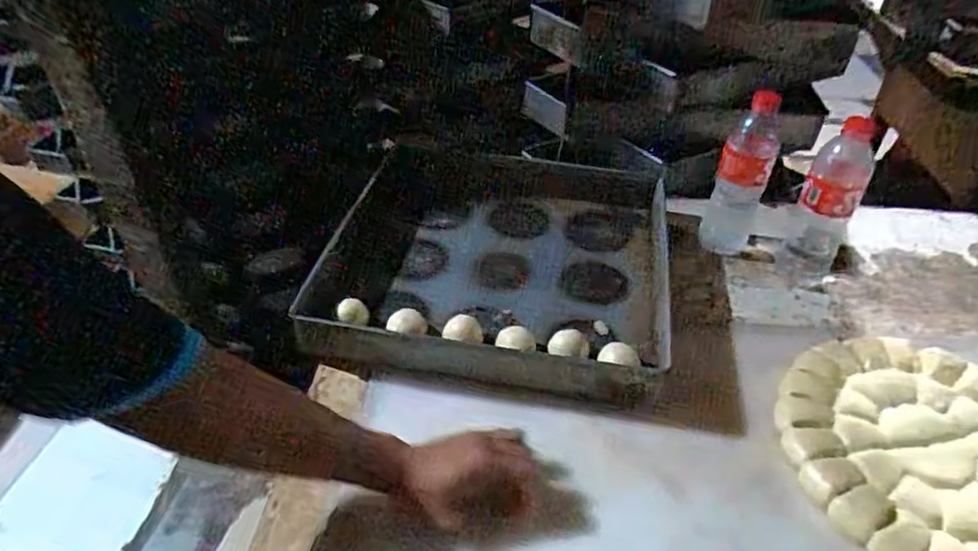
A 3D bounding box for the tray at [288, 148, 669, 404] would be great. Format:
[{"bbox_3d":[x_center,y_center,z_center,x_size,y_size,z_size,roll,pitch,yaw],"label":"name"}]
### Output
[{"bbox_3d":[0.023,-0.028,0.820,0.417,0.053,0.424,7,39,9],"label":"tray"}]

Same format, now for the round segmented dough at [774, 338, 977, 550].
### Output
[{"bbox_3d":[0.436,0.170,0.612,0.287,0.021,0.262,0,38,0],"label":"round segmented dough"}]

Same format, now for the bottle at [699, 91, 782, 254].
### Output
[{"bbox_3d":[0.340,-0.133,0.828,0.065,0.224,0.058,17,41,19],"label":"bottle"}]

